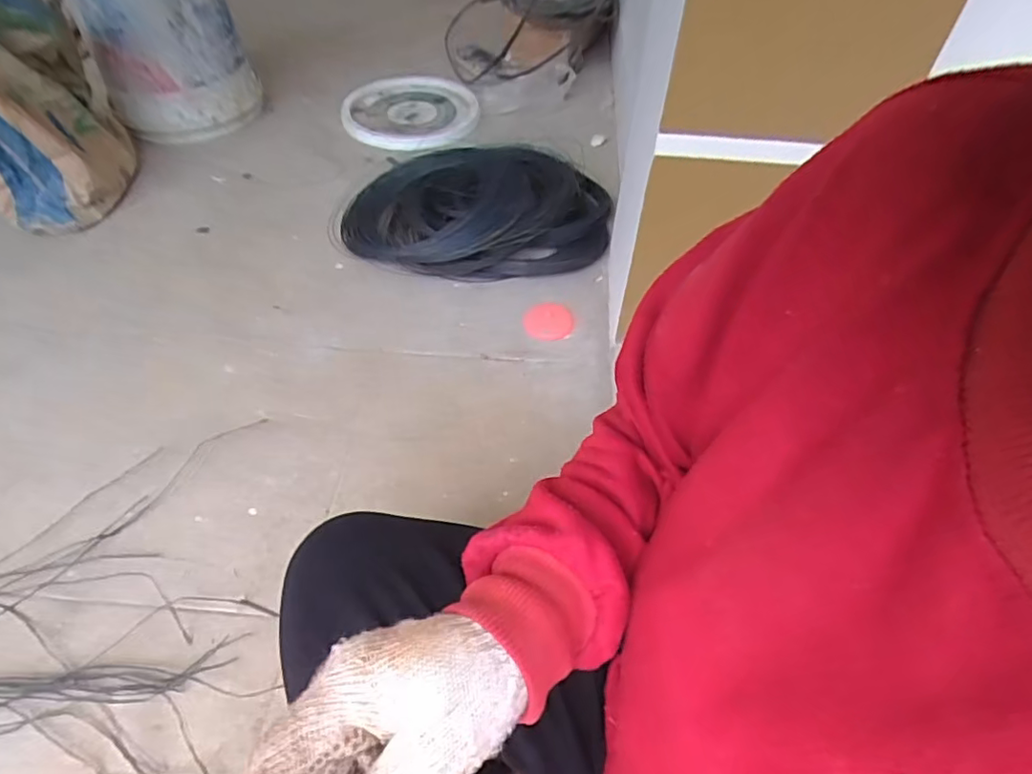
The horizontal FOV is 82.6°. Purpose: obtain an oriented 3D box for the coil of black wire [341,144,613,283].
[{"bbox_3d":[-0.065,-0.310,1.025,0.470,0.099,0.315,-3,51,-4],"label":"coil of black wire"}]

